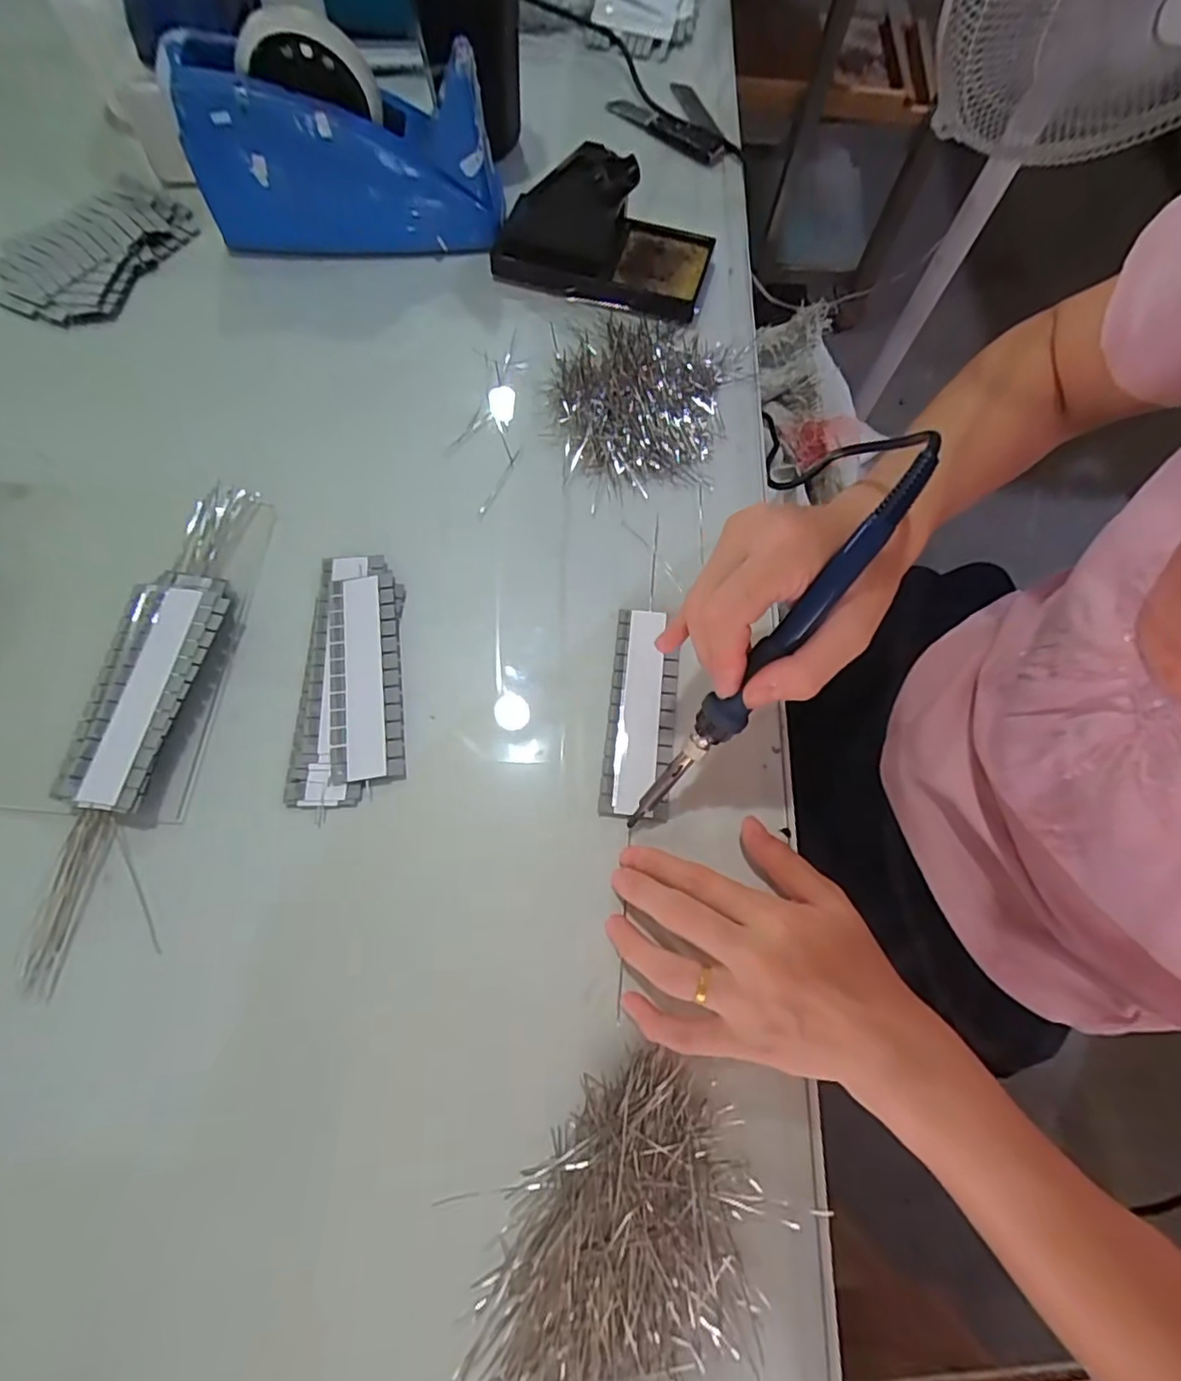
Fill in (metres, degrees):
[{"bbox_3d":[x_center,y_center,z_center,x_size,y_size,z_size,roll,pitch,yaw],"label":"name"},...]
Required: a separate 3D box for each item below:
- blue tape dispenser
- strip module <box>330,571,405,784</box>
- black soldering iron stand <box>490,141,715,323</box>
[{"bbox_3d":[-0.174,-0.388,0.443,0.210,0.116,0.065,-8,71,-5],"label":"blue tape dispenser"},{"bbox_3d":[-0.133,-0.010,0.364,0.038,0.012,0.125,-7,71,-5],"label":"strip module"},{"bbox_3d":[0.010,-0.341,0.452,0.162,0.069,0.081,8,70,1],"label":"black soldering iron stand"}]

